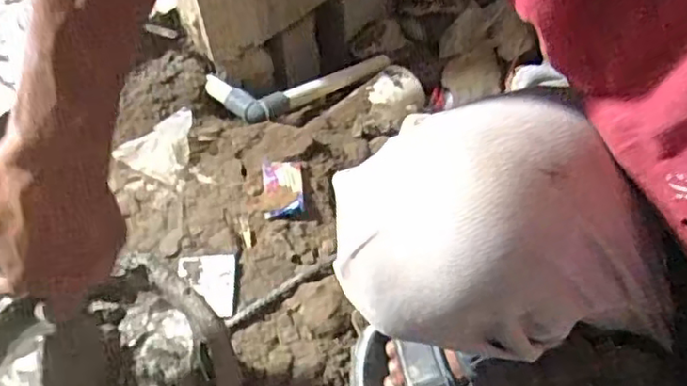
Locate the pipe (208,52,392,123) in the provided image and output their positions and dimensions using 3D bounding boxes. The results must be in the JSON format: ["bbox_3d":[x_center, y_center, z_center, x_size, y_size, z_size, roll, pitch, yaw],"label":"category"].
[{"bbox_3d":[-0.048,-0.172,0.990,0.319,0.038,0.113,-20,50,-36],"label":"pipe"}]

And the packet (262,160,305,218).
[{"bbox_3d":[-0.073,-0.007,0.765,0.047,0.013,0.093,-8,51,-1],"label":"packet"}]

